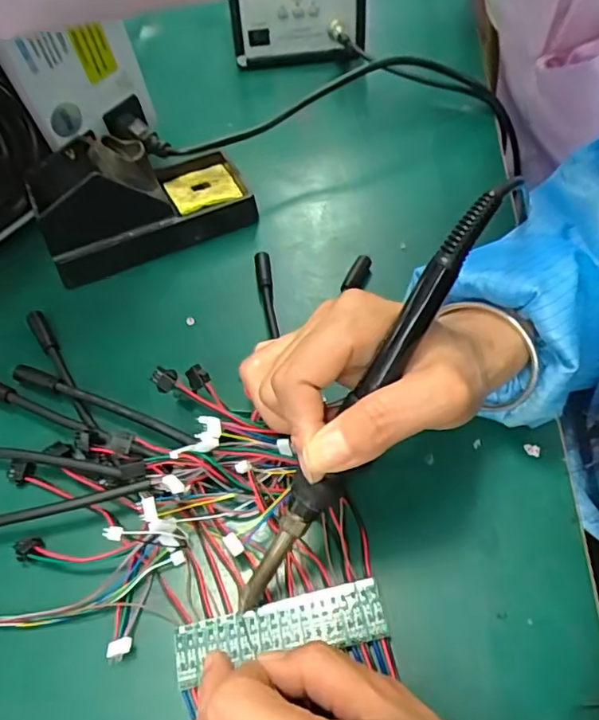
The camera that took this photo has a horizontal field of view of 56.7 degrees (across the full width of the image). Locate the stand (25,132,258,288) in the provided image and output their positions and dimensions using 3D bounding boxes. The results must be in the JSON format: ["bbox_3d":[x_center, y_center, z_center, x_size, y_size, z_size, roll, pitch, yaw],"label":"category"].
[{"bbox_3d":[-0.114,-0.123,0.400,0.146,0.071,0.071,-23,56,-11],"label":"stand"}]

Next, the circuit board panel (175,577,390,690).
[{"bbox_3d":[-0.009,0.123,0.254,0.095,0.004,0.025,-11,55,-3],"label":"circuit board panel"}]

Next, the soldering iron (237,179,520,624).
[{"bbox_3d":[0.027,0.023,0.232,0.015,0.015,0.218,33,101,22],"label":"soldering iron"}]

